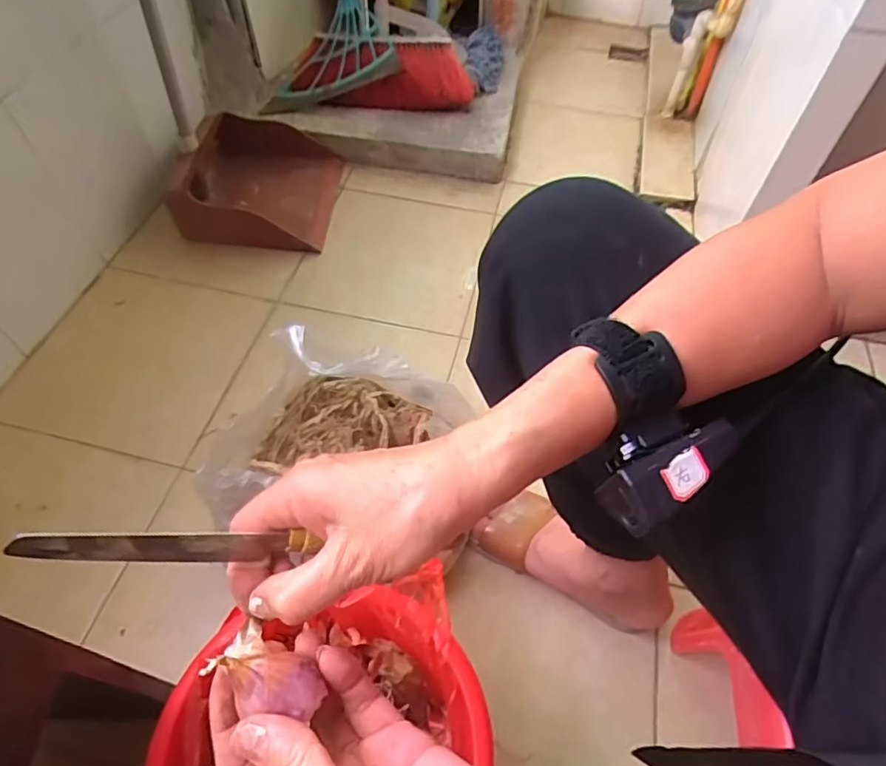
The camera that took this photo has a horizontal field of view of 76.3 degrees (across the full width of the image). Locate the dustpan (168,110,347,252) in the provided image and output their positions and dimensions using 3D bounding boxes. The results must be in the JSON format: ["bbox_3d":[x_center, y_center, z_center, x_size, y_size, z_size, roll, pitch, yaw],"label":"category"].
[{"bbox_3d":[-0.331,-0.372,1.008,0.252,0.101,0.283,4,55,2],"label":"dustpan"}]

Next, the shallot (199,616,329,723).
[{"bbox_3d":[-0.070,0.116,0.226,0.042,0.023,0.025,26,58,16],"label":"shallot"}]

